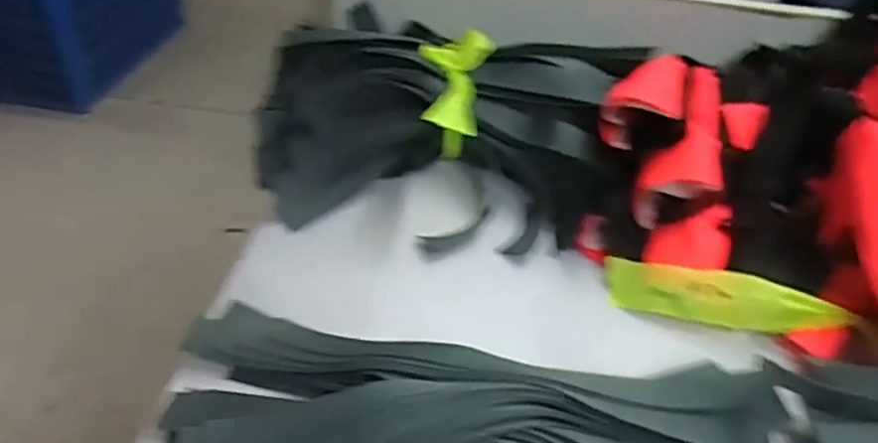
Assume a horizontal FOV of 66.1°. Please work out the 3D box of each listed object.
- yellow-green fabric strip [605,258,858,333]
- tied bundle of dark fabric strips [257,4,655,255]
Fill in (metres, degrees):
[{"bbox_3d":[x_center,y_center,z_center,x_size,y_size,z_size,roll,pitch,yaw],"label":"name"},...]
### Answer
[{"bbox_3d":[0.278,0.078,0.664,0.224,0.060,0.041,17,40,15],"label":"yellow-green fabric strip"},{"bbox_3d":[0.005,-0.125,0.826,0.449,0.140,0.314,6,38,2],"label":"tied bundle of dark fabric strips"}]

